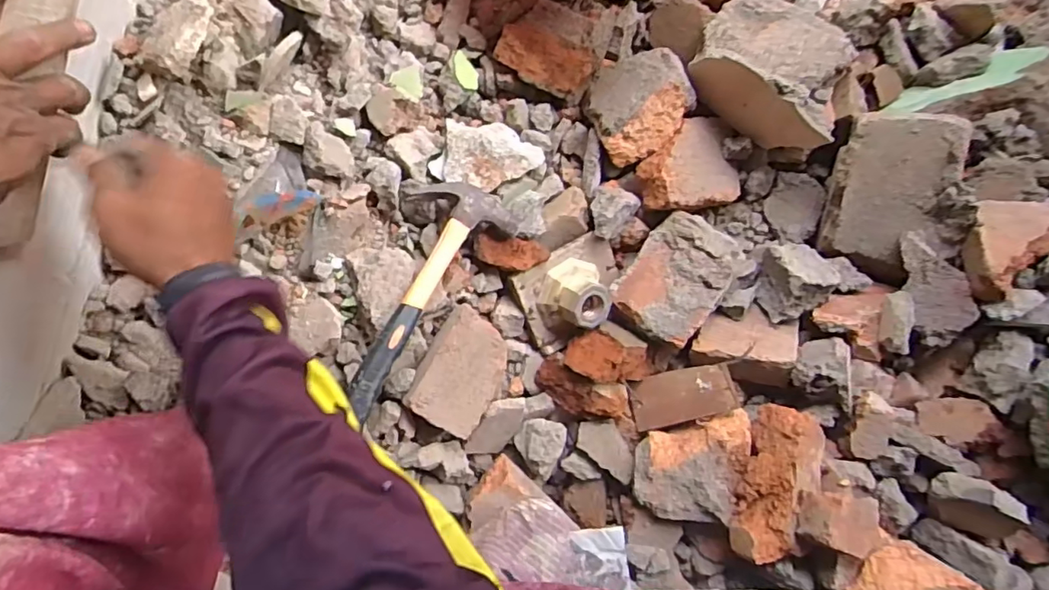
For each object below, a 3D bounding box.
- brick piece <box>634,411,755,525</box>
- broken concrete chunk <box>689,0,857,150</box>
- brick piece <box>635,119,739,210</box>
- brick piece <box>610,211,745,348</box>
[{"bbox_3d":[0.186,0.188,0.652,0.104,0.053,0.131,15,92,-4],"label":"brick piece"},{"bbox_3d":[0.284,-0.260,0.646,0.170,0.083,0.152,26,92,-4],"label":"broken concrete chunk"},{"bbox_3d":[0.192,-0.154,0.687,0.116,0.044,0.102,-12,92,-27],"label":"brick piece"},{"bbox_3d":[0.177,-0.017,0.669,0.110,0.045,0.143,38,91,-4],"label":"brick piece"}]

